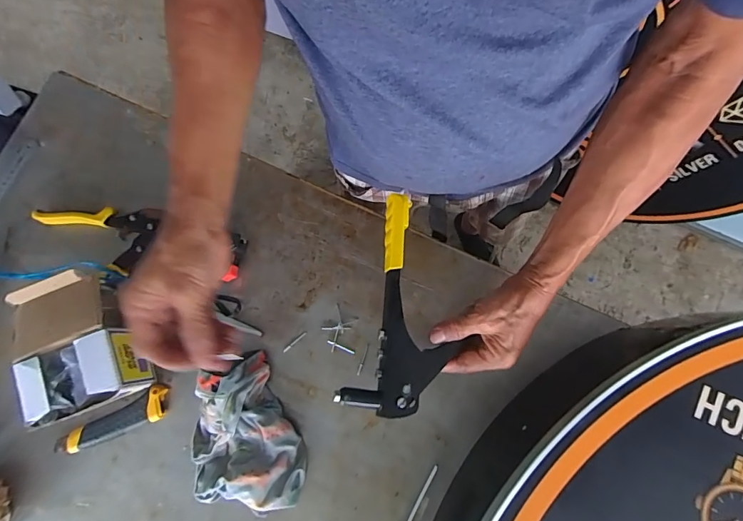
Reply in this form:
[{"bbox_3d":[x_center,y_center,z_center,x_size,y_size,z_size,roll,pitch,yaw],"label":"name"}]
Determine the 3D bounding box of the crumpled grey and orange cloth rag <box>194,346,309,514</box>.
[{"bbox_3d":[-0.164,0.221,0.504,0.128,0.052,0.190,-23,80,-3],"label":"crumpled grey and orange cloth rag"}]

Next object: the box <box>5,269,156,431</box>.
[{"bbox_3d":[-0.361,0.103,0.510,0.115,0.084,0.159,-20,79,-4],"label":"box"}]

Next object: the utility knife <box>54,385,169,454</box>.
[{"bbox_3d":[-0.334,0.210,0.523,0.147,0.018,0.039,-26,80,-4],"label":"utility knife"}]

